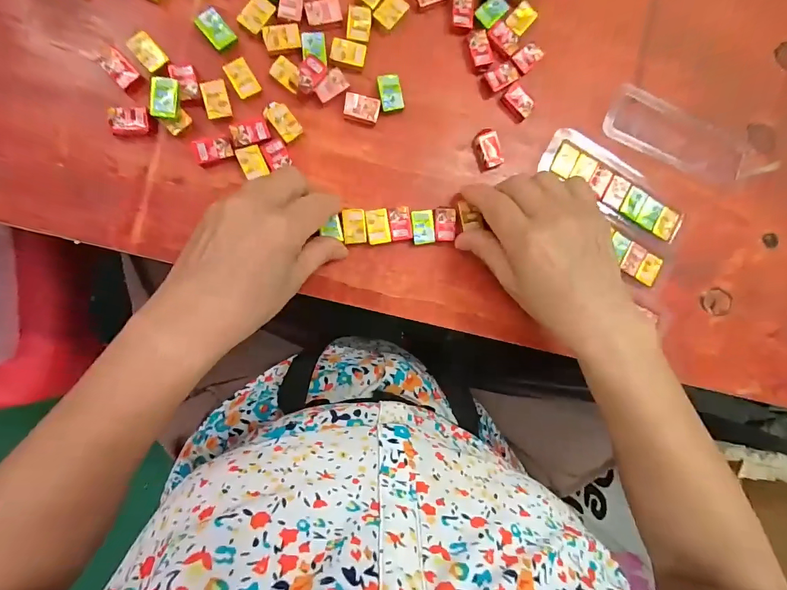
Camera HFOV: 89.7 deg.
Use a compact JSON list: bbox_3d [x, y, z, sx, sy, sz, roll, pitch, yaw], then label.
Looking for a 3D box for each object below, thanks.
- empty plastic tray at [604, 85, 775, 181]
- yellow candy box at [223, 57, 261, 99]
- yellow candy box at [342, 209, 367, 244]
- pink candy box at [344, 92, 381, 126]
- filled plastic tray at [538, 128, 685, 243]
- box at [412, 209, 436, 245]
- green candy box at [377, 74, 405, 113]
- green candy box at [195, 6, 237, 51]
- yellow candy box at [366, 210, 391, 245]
[{"bbox_3d":[0.255,-0.129,0.335,0.160,0.010,0.043,19,89,-8],"label":"empty plastic tray"},{"bbox_3d":[-0.107,-0.154,0.279,0.017,0.004,0.026,-32,96,-6],"label":"yellow candy box"},{"bbox_3d":[-0.029,-0.051,0.296,0.017,0.005,0.025,-5,93,-8],"label":"yellow candy box"},{"bbox_3d":[-0.023,-0.138,0.293,0.025,0.004,0.019,10,91,-8],"label":"pink candy box"},{"bbox_3d":[0.183,-0.090,0.325,0.131,0.008,0.044,29,88,-8],"label":"filled plastic tray"},{"bbox_3d":[0.023,-0.052,0.300,0.017,0.004,0.025,-7,93,-8],"label":"box"},{"bbox_3d":[-0.002,-0.152,0.297,0.018,0.008,0.027,-10,93,-7],"label":"green candy box"},{"bbox_3d":[-0.124,-0.184,0.275,0.017,0.005,0.024,-42,97,-5],"label":"green candy box"},{"bbox_3d":[-0.011,-0.051,0.296,0.017,0.004,0.026,-10,93,-7],"label":"yellow candy box"}]

